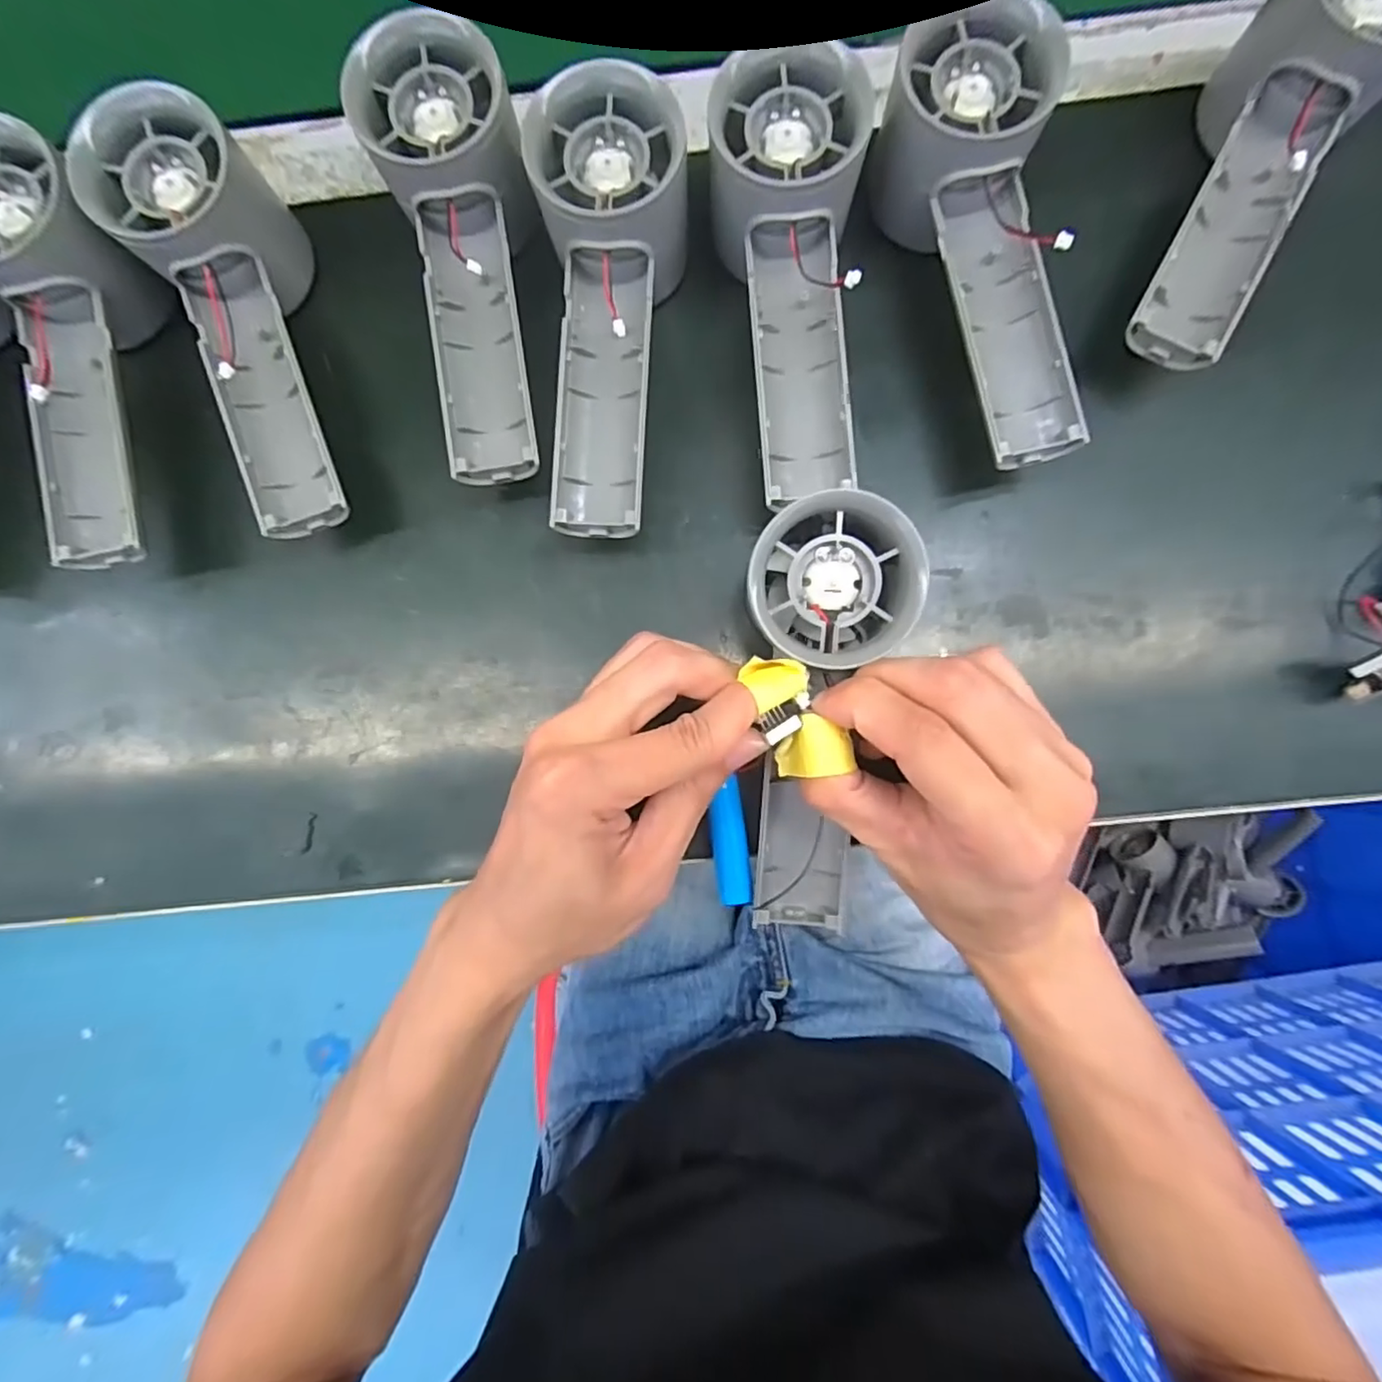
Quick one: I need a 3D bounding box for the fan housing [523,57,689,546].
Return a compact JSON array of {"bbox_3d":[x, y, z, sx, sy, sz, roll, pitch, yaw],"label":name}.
[{"bbox_3d":[-0.028,-0.139,0.243,0.057,0.057,0.156,-2,85,3],"label":"fan housing"}]

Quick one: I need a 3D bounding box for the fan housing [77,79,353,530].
[{"bbox_3d":[-0.172,-0.142,0.246,0.052,0.062,0.154,-24,85,1],"label":"fan housing"}]

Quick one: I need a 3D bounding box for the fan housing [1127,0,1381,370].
[{"bbox_3d":[0.208,-0.195,0.233,0.055,0.062,0.144,34,88,5],"label":"fan housing"}]

